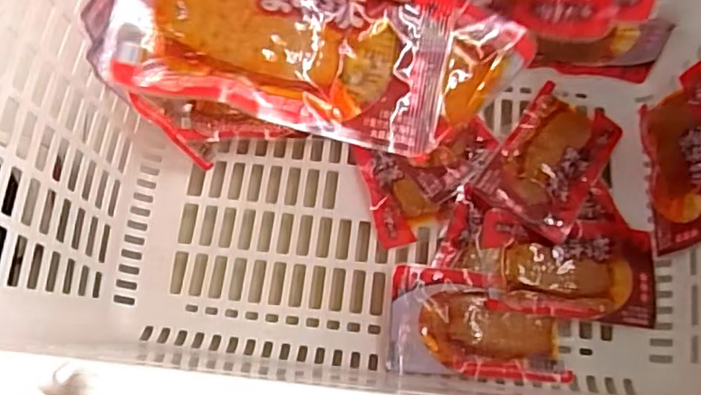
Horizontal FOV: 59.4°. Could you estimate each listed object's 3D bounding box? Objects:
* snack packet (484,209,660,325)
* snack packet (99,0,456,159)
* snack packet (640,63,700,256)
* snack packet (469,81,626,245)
[{"bbox_3d":[0.141,0.046,0.394,0.109,0.017,0.066,4,70,4],"label":"snack packet"},{"bbox_3d":[-0.021,-0.058,0.221,0.116,0.008,0.064,12,82,-11],"label":"snack packet"},{"bbox_3d":[0.213,-0.023,0.395,0.008,0.063,0.109,6,68,-12],"label":"snack packet"},{"bbox_3d":[0.137,-0.028,0.415,0.066,0.011,0.106,35,75,14],"label":"snack packet"}]

